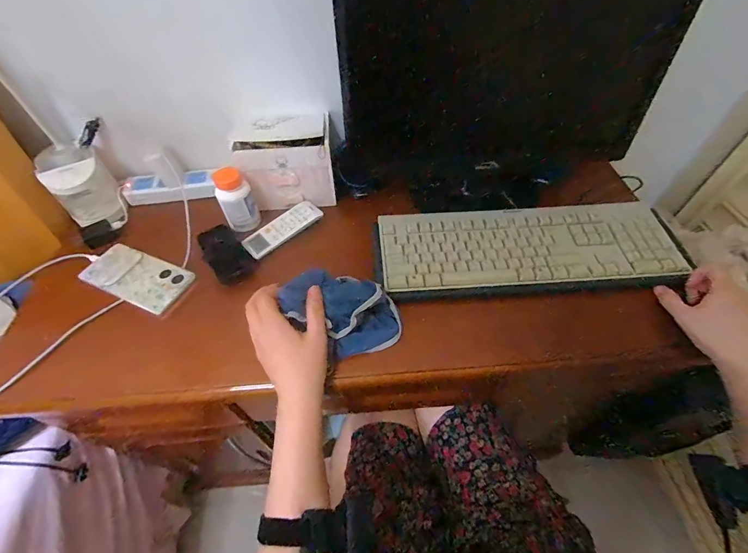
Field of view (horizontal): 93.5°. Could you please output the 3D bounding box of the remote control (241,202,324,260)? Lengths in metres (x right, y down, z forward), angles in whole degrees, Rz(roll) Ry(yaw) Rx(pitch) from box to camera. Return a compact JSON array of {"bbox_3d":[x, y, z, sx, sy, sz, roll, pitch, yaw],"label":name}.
[{"bbox_3d":[-0.146,-0.079,0.568,0.131,0.018,0.047,-35,60,-23],"label":"remote control"}]

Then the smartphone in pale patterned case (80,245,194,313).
[{"bbox_3d":[-0.348,-0.001,0.517,0.165,0.010,0.076,19,55,15],"label":"smartphone in pale patterned case"}]

